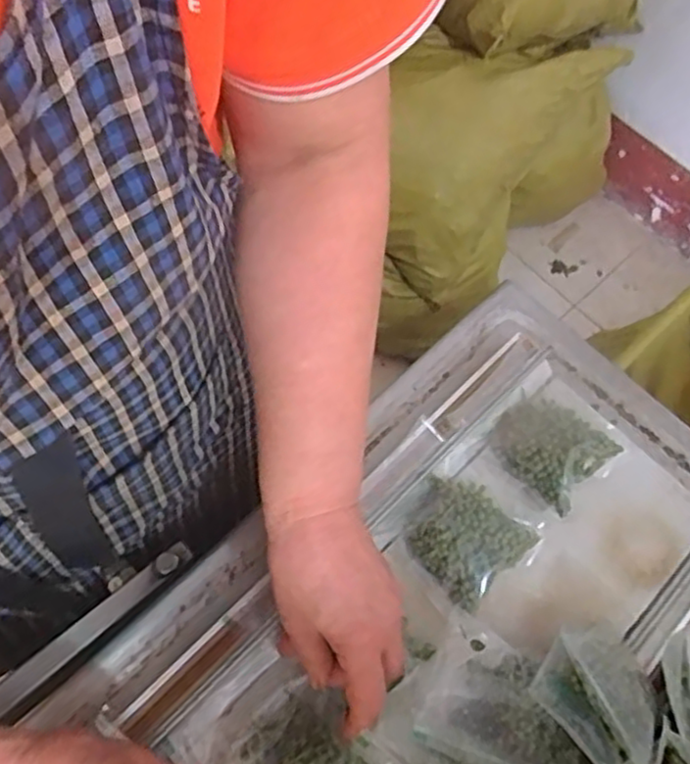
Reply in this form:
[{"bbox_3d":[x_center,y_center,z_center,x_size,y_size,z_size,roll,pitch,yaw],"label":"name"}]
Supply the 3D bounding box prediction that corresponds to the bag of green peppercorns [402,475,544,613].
[{"bbox_3d":[0.085,0.109,0.491,0.076,0.024,0.080,-40,73,-18],"label":"bag of green peppercorns"}]

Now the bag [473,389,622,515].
[{"bbox_3d":[0.154,0.050,0.530,0.075,0.044,0.084,-41,73,-18],"label":"bag"}]

